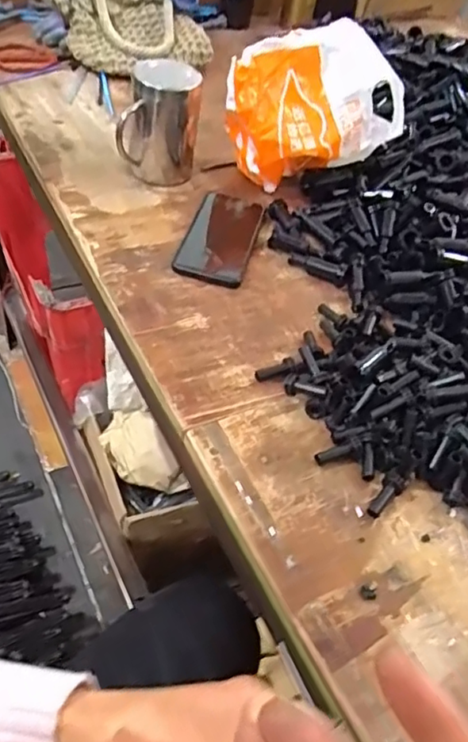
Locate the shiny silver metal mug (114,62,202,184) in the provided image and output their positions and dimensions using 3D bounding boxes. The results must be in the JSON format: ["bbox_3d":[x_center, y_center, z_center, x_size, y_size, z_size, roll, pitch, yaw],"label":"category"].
[{"bbox_3d":[-0.087,-0.291,0.693,0.089,0.127,0.074,6,47,-7],"label":"shiny silver metal mug"}]

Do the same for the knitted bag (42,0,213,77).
[{"bbox_3d":[-0.171,-0.565,0.933,0.221,0.135,0.201,-20,55,-28],"label":"knitted bag"}]

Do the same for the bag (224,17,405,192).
[{"bbox_3d":[0.086,-0.302,0.709,0.207,0.164,0.108,-10,51,-21],"label":"bag"}]

